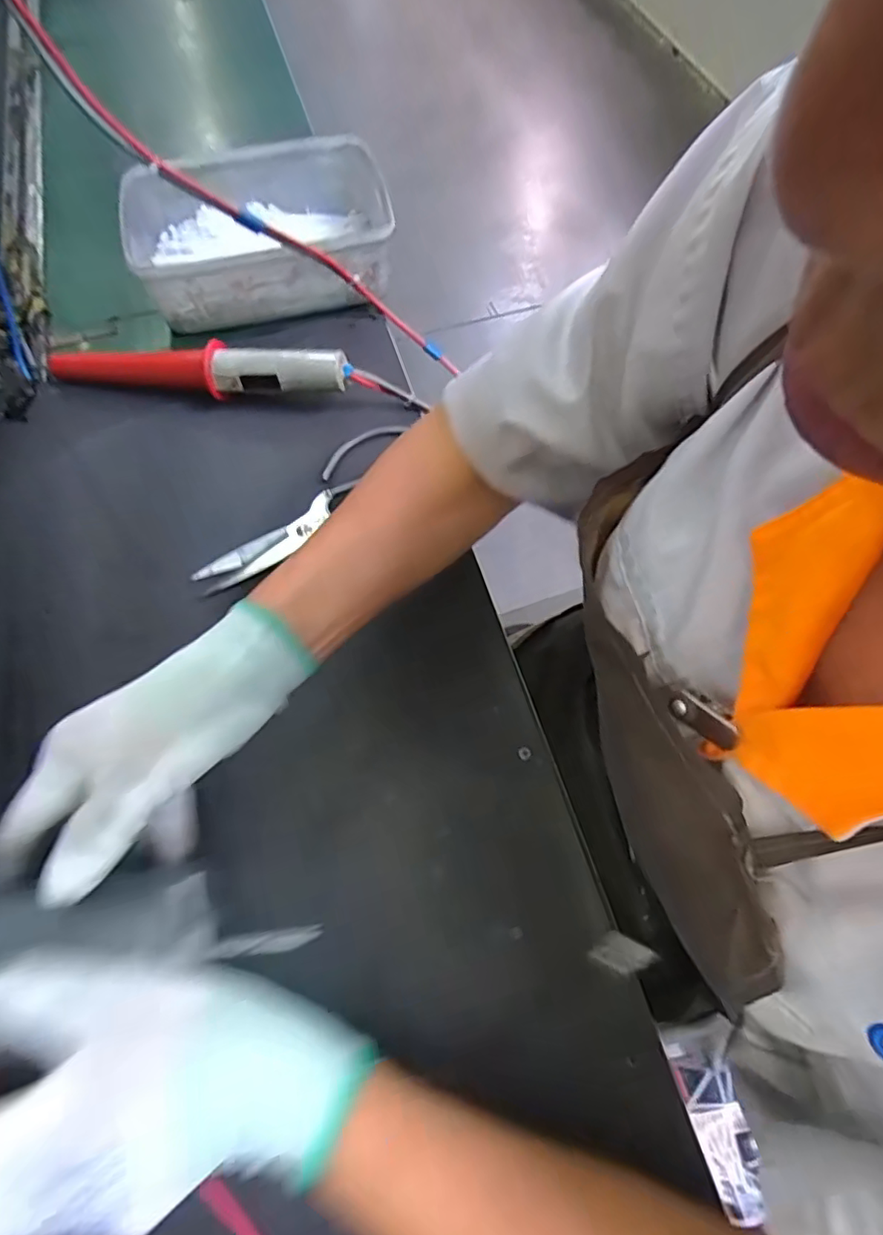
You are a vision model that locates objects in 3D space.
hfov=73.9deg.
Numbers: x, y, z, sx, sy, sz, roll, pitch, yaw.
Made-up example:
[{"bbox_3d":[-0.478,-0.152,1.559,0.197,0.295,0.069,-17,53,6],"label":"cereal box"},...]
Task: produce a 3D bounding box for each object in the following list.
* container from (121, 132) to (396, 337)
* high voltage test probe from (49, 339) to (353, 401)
[{"bbox_3d":[-0.160,-0.337,0.525,0.229,0.067,0.165,-12,65,-4],"label":"container"},{"bbox_3d":[-0.198,-0.201,0.477,0.251,0.042,0.029,10,65,7],"label":"high voltage test probe"}]

